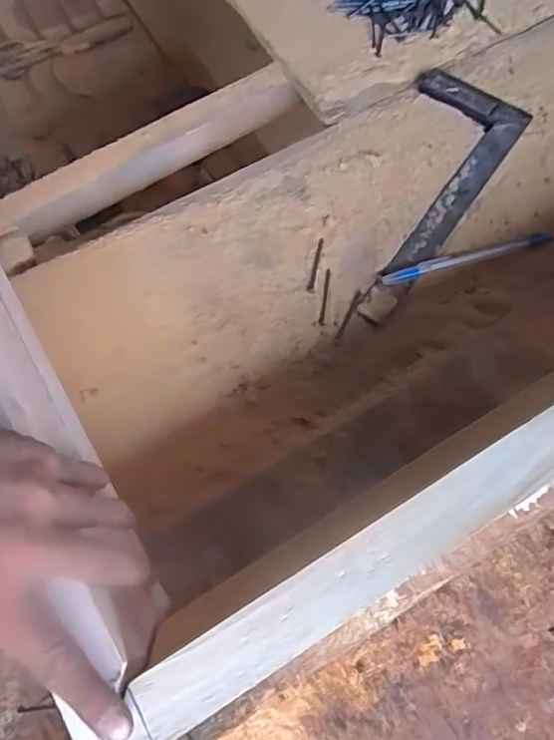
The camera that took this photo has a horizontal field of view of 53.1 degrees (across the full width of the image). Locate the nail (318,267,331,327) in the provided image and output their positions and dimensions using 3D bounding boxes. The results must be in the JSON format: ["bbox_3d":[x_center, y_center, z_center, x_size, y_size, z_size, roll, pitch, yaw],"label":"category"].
[{"bbox_3d":[0.040,-0.060,0.447,0.005,0.004,0.050,9,69,4],"label":"nail"}]

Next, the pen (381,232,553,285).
[{"bbox_3d":[0.156,-0.091,0.453,0.145,0.004,0.011,-15,72,-6],"label":"pen"}]

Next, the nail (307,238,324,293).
[{"bbox_3d":[0.032,-0.086,0.455,0.006,0.004,0.050,10,69,4],"label":"nail"}]

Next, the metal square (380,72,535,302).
[{"bbox_3d":[0.127,-0.171,0.483,0.103,0.006,0.225,34,74,10],"label":"metal square"}]

